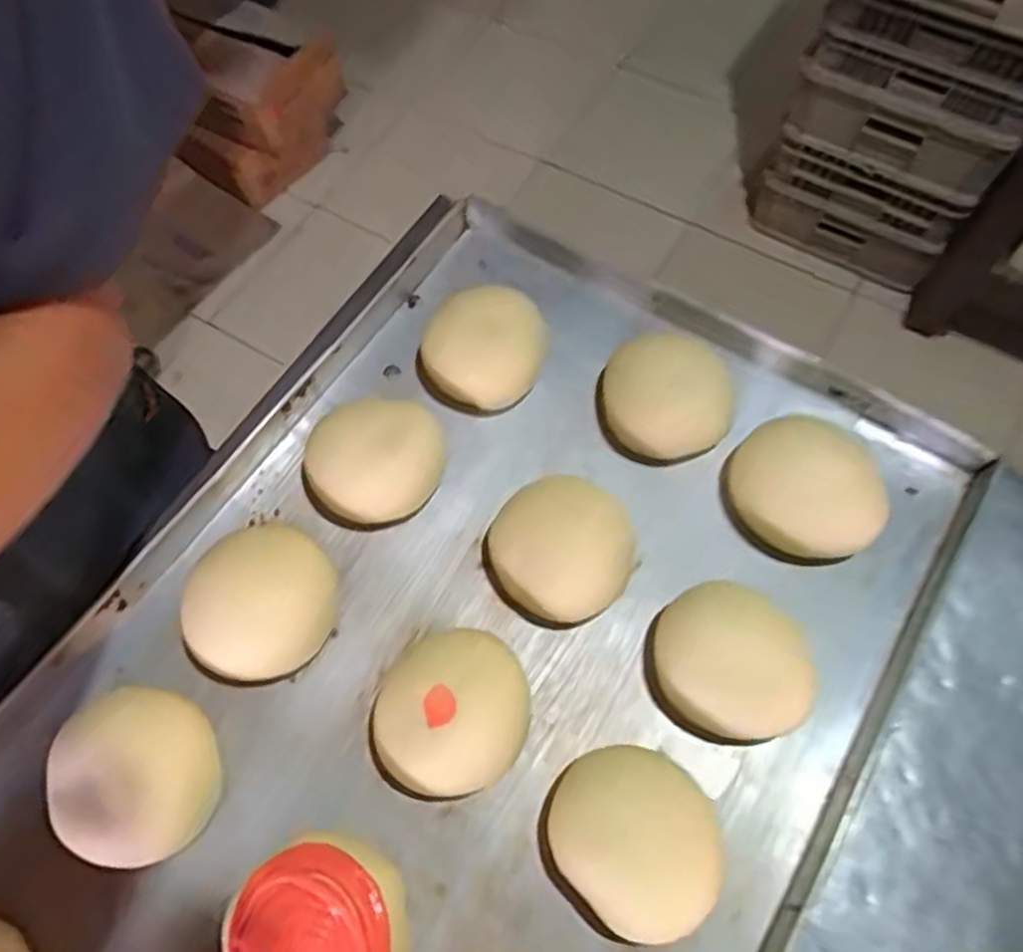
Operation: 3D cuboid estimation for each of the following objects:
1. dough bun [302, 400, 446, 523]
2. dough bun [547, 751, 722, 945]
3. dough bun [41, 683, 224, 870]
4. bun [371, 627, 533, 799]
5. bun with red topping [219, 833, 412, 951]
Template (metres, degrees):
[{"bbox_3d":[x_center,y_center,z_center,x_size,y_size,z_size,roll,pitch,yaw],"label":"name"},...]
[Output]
[{"bbox_3d":[-0.094,-0.010,0.498,0.093,0.051,0.077,-2,66,1],"label":"dough bun"},{"bbox_3d":[0.068,0.200,0.405,0.092,0.049,0.084,-1,66,1],"label":"dough bun"},{"bbox_3d":[-0.217,0.175,0.417,0.090,0.045,0.091,-1,66,1],"label":"dough bun"},{"bbox_3d":[-0.035,0.136,0.423,0.091,0.044,0.089,-1,66,1],"label":"bun"},{"bbox_3d":[-0.099,0.242,0.381,0.092,0.051,0.083,30,70,13],"label":"bun with red topping"}]

